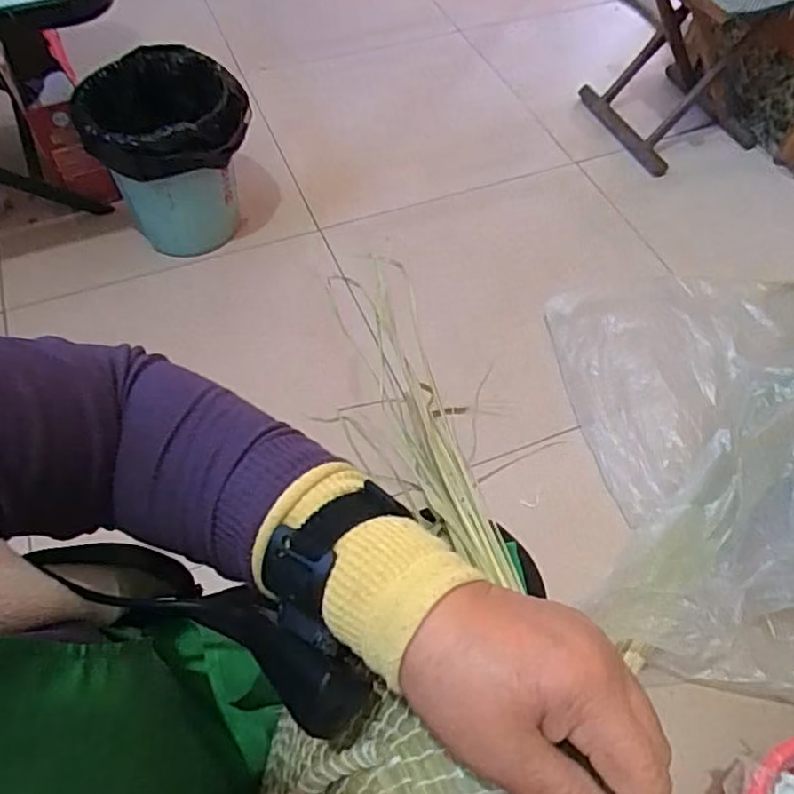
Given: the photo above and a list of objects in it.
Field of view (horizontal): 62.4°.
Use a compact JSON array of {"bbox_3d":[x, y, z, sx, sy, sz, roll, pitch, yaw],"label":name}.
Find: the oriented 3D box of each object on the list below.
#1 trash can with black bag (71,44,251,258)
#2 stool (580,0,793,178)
[{"bbox_3d":[-0.407,-0.434,1.229,0.285,0.290,0.263,-12,57,-7],"label":"trash can with black bag"},{"bbox_3d":[0.631,-0.745,1.423,0.310,0.350,0.331,-16,59,-12],"label":"stool"}]

